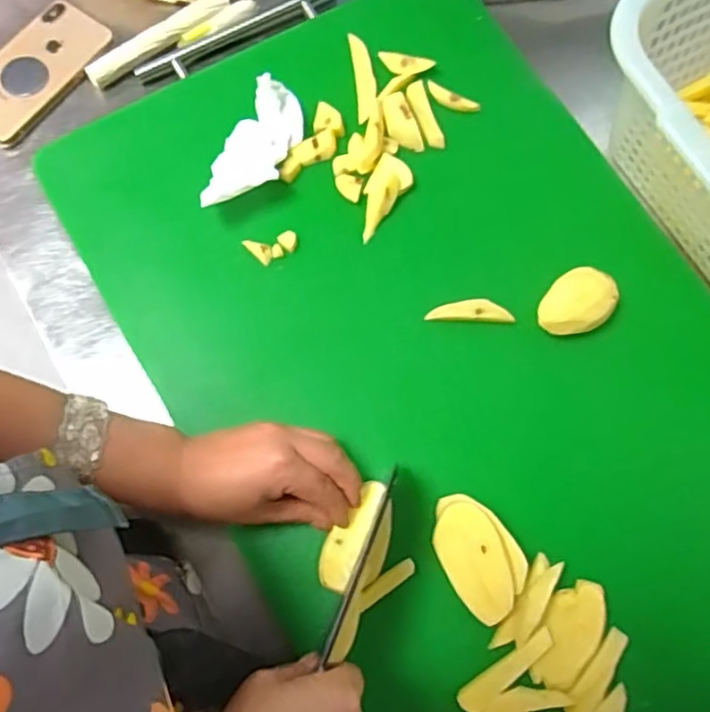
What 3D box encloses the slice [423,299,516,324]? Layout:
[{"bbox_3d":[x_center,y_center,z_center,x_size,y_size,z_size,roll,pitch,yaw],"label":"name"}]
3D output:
[{"bbox_3d":[0.089,-0.035,0.517,0.066,0.007,0.017,3,74,-1],"label":"slice"}]

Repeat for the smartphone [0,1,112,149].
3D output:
[{"bbox_3d":[-0.280,-0.250,0.582,0.078,0.009,0.141,37,77,8],"label":"smartphone"}]

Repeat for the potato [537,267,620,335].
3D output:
[{"bbox_3d":[0.169,-0.037,0.511,0.044,0.036,0.060,44,78,10],"label":"potato"}]

